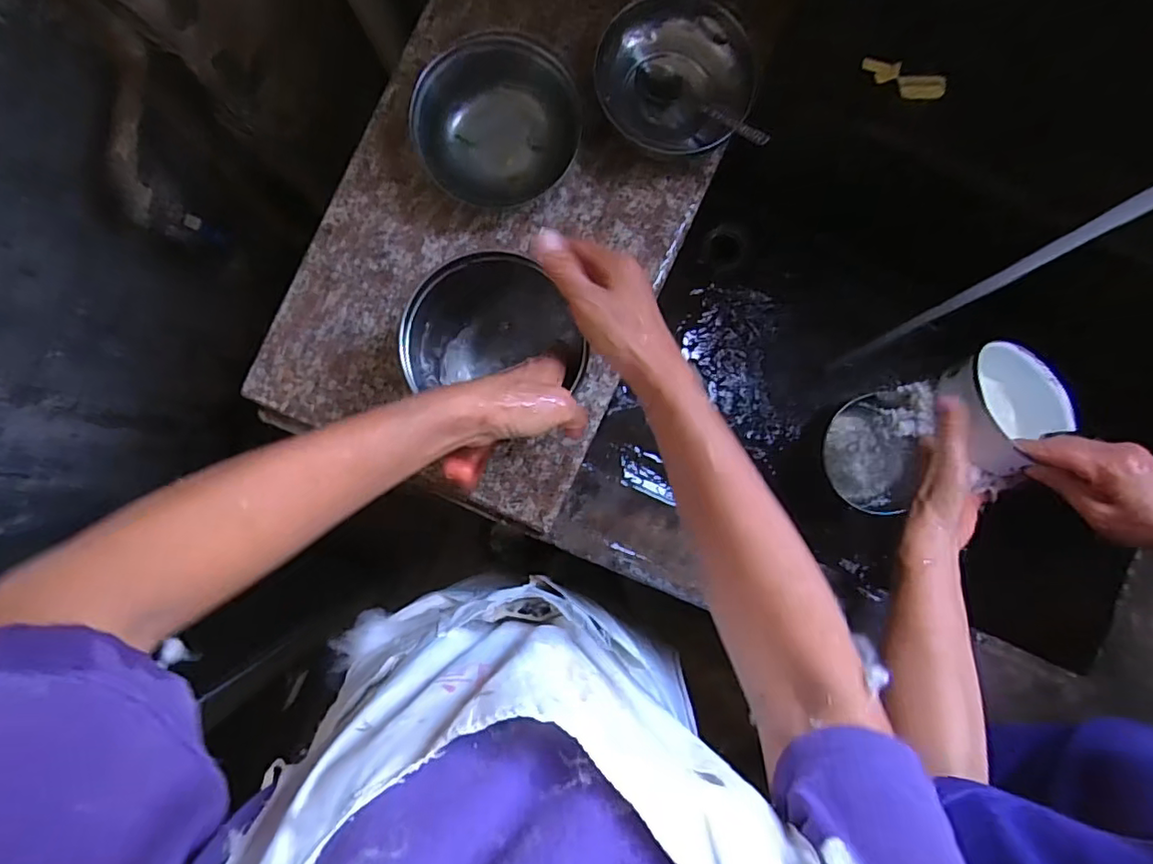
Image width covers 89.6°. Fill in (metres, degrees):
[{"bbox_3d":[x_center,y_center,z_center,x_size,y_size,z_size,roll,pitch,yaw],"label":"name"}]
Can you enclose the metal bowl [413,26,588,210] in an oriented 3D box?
[{"bbox_3d":[-0.069,-0.257,0.492,0.139,0.045,0.123,-36,89,-1],"label":"metal bowl"}]

